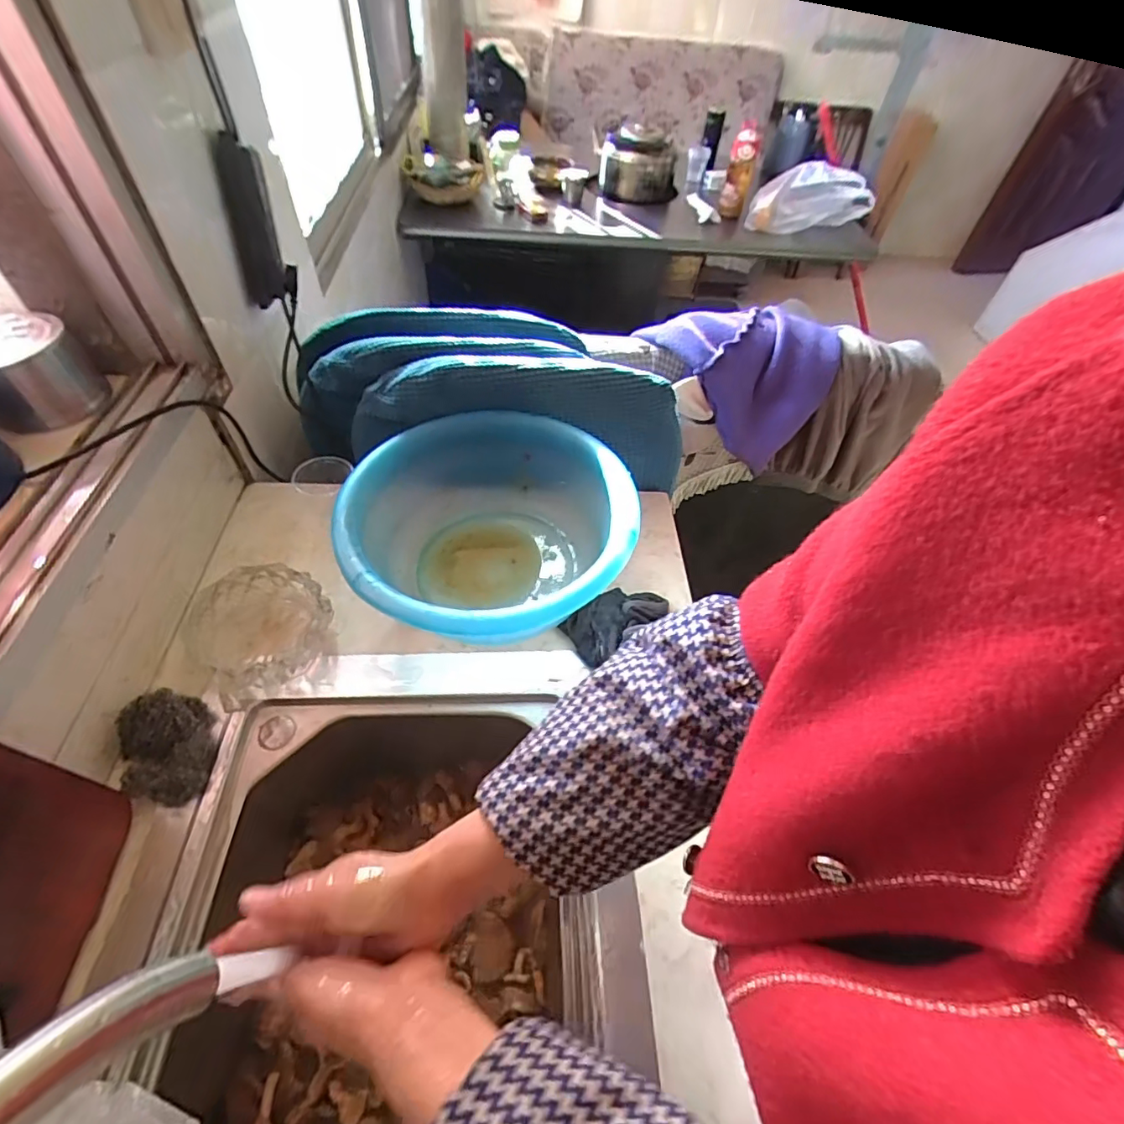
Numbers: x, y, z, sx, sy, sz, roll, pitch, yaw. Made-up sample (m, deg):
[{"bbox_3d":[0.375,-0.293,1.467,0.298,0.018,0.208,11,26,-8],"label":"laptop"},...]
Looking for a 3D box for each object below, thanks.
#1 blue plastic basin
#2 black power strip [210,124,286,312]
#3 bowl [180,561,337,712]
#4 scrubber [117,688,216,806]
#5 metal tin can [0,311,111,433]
[{"bbox_3d":[-0.077,-0.026,0.609,0.292,0.130,0.296,2,51,-3],"label":"blue plastic basin"},{"bbox_3d":[-0.393,-0.429,0.694,0.041,0.185,0.062,-4,27,-7],"label":"black power strip"},{"bbox_3d":[-0.318,0.071,0.578,0.130,0.057,0.135,2,51,-3],"label":"bowl"},{"bbox_3d":[-0.363,0.170,0.495,0.071,0.051,0.093,-21,56,-20],"label":"scrubber"},{"bbox_3d":[-0.534,-0.192,0.542,0.102,0.067,0.100,2,51,-3],"label":"metal tin can"}]

